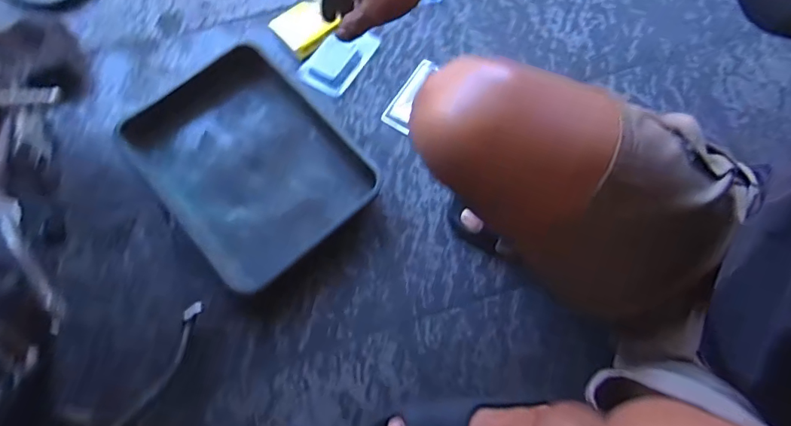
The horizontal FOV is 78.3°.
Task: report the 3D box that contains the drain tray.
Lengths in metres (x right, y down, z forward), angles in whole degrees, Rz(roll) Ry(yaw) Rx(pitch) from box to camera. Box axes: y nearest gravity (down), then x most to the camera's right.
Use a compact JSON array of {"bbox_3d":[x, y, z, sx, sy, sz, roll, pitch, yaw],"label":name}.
[{"bbox_3d":[-0.227,-0.083,0.759,0.269,0.074,0.360,-40,76,-14],"label":"drain tray"}]

